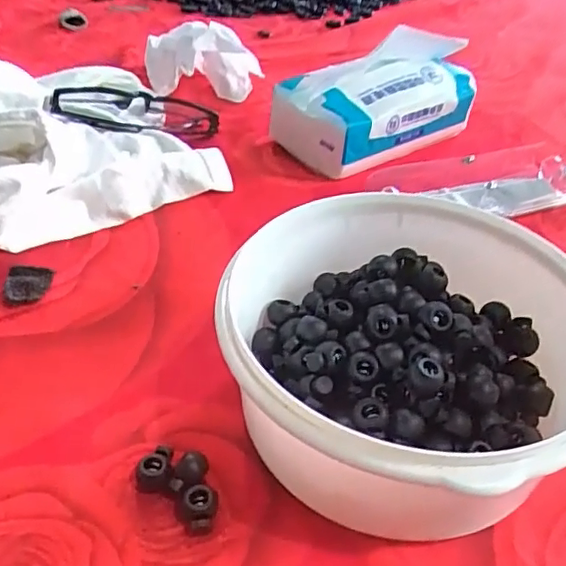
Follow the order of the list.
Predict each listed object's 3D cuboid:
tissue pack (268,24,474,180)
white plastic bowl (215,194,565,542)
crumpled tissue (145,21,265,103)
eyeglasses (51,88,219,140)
[{"bbox_3d":[0.078,-0.161,0.482,0.156,0.080,0.087,-26,48,-30],"label":"tissue pack"},{"bbox_3d":[0.055,0.036,0.266,0.150,0.078,0.157,2,40,-1],"label":"white plastic bowl"},{"bbox_3d":[-0.081,-0.221,0.563,0.110,0.054,0.046,5,40,3],"label":"crumpled tissue"},{"bbox_3d":[-0.120,-0.139,0.480,0.131,0.033,0.035,-1,37,-34],"label":"eyeglasses"}]

